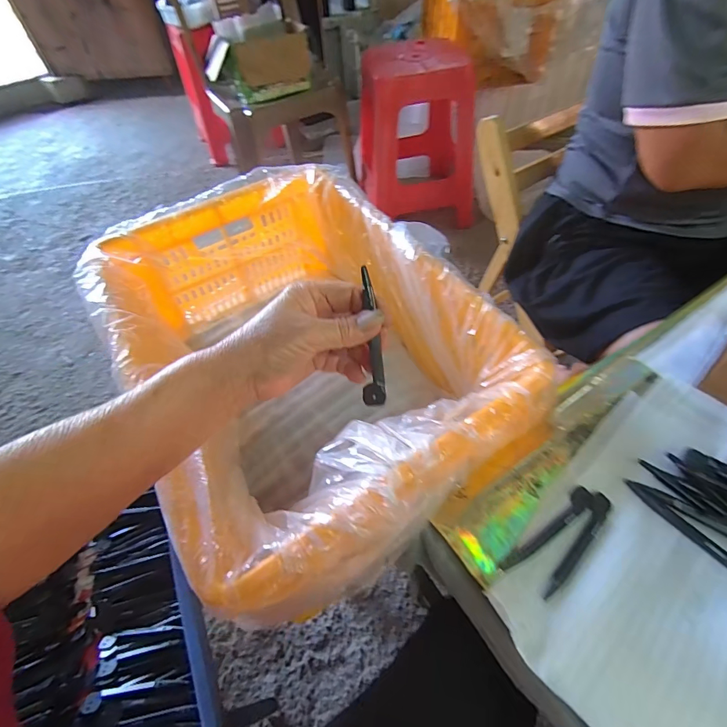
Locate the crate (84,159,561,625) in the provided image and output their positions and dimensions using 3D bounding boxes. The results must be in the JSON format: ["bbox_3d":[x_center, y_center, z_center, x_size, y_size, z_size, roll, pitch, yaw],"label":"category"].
[{"bbox_3d":[-0.077,-0.008,0.505,0.346,0.201,0.510,-31,56,-17],"label":"crate"}]

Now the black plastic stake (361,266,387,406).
[{"bbox_3d":[0.005,-0.018,0.285,0.016,0.097,0.006,-4,9,2],"label":"black plastic stake"}]

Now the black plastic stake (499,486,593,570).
[{"bbox_3d":[0.142,0.126,0.311,0.097,0.004,0.015,-29,56,-17],"label":"black plastic stake"}]

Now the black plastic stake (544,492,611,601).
[{"bbox_3d":[0.162,0.135,0.302,0.014,0.005,0.096,34,62,27],"label":"black plastic stake"}]

